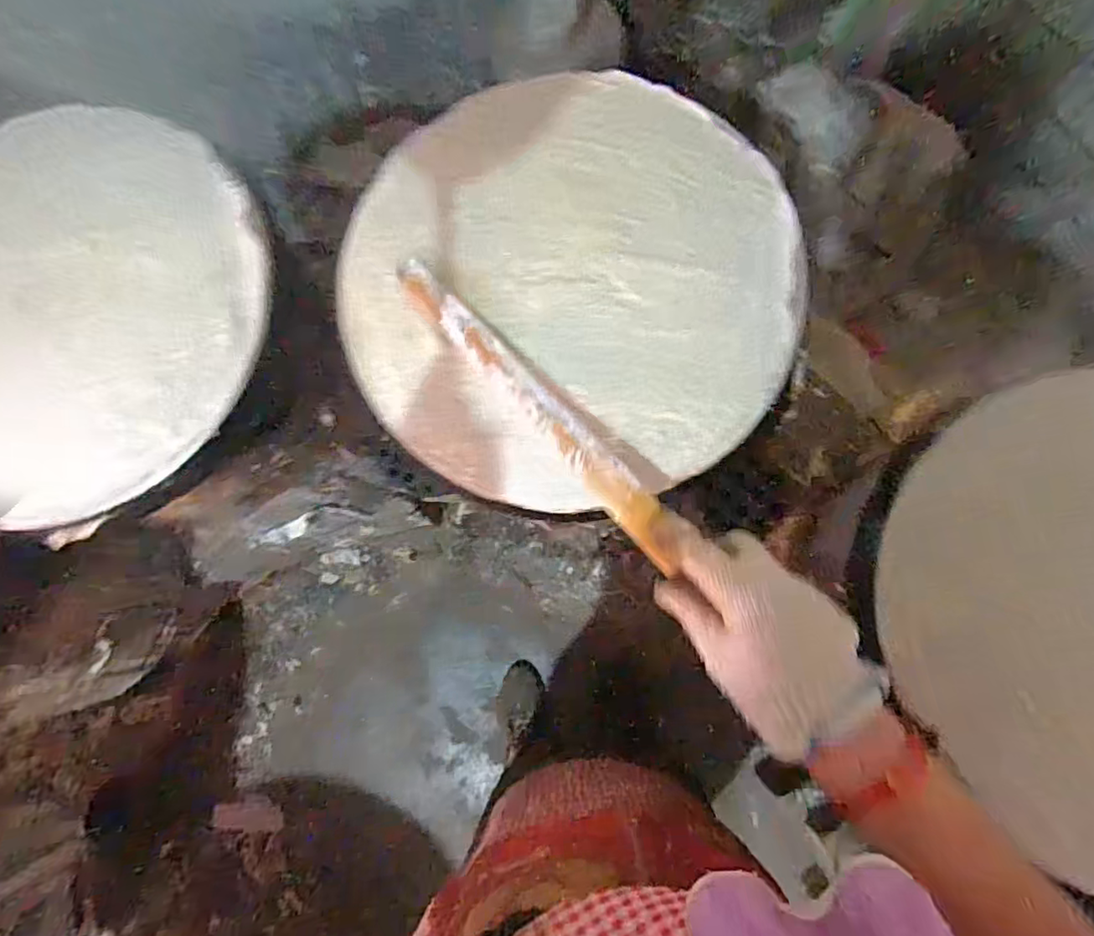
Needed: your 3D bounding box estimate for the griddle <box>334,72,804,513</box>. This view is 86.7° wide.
[{"bbox_3d":[0.018,-0.156,0.476,0.359,0.028,0.357,0,81,2],"label":"griddle"}]

